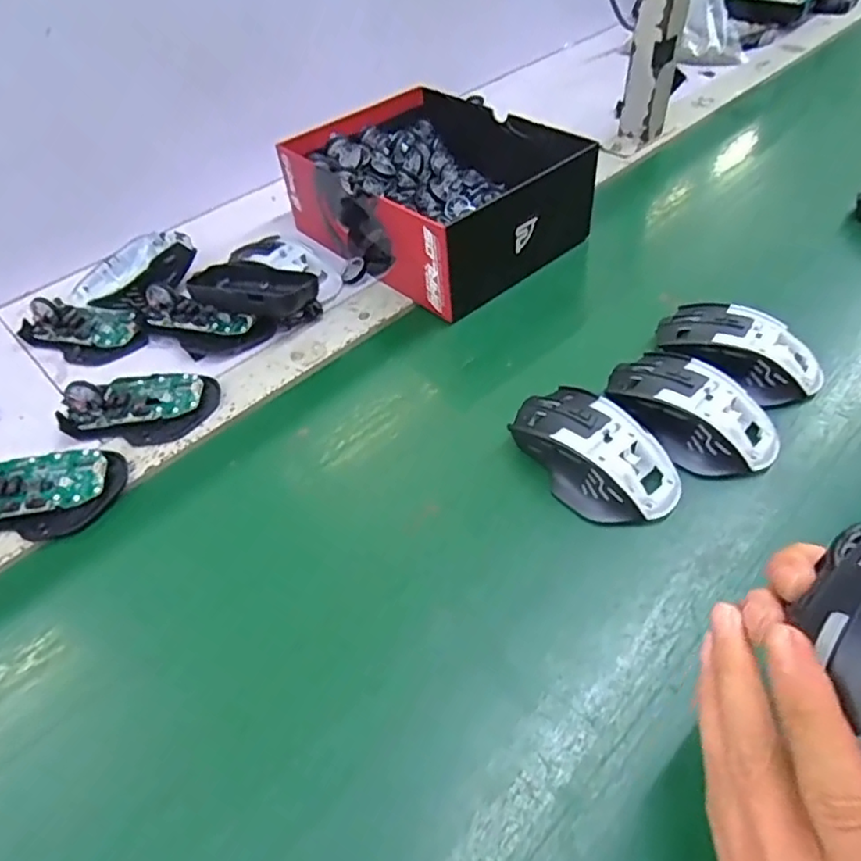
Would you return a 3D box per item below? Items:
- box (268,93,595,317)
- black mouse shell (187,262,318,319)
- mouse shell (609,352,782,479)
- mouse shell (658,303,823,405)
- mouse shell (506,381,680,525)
[{"bbox_3d":[-0.003,-0.234,0.598,0.189,0.087,0.256,-35,55,-24],"label":"box"},{"bbox_3d":[-0.149,-0.115,0.534,0.114,0.040,0.056,16,52,18],"label":"black mouse shell"},{"bbox_3d":[0.173,-0.016,0.419,0.071,0.032,0.115,-32,53,-22],"label":"mouse shell"},{"bbox_3d":[0.223,-0.057,0.454,0.116,0.036,0.070,24,55,24],"label":"mouse shell"},{"bbox_3d":[0.105,0.011,0.403,0.072,0.036,0.115,-32,53,-22],"label":"mouse shell"}]

